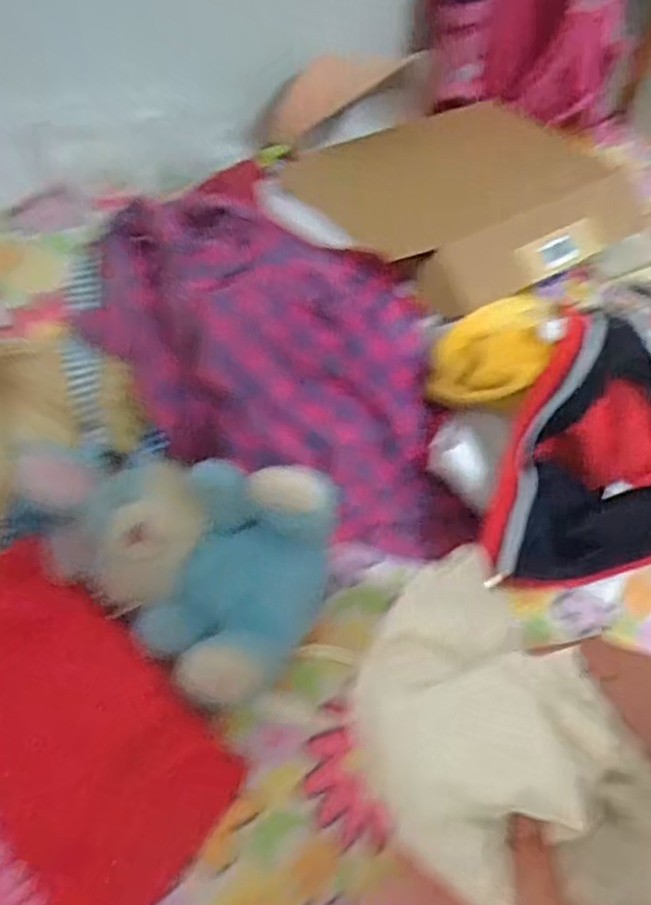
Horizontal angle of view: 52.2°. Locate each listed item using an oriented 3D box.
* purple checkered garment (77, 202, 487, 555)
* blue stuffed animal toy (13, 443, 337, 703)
[{"bbox_3d":[-0.069,-0.093,0.655,0.381,0.189,0.218,16,56,6],"label":"purple checkered garment"},{"bbox_3d":[-0.151,0.072,0.575,0.300,0.079,0.189,23,57,10],"label":"blue stuffed animal toy"}]

